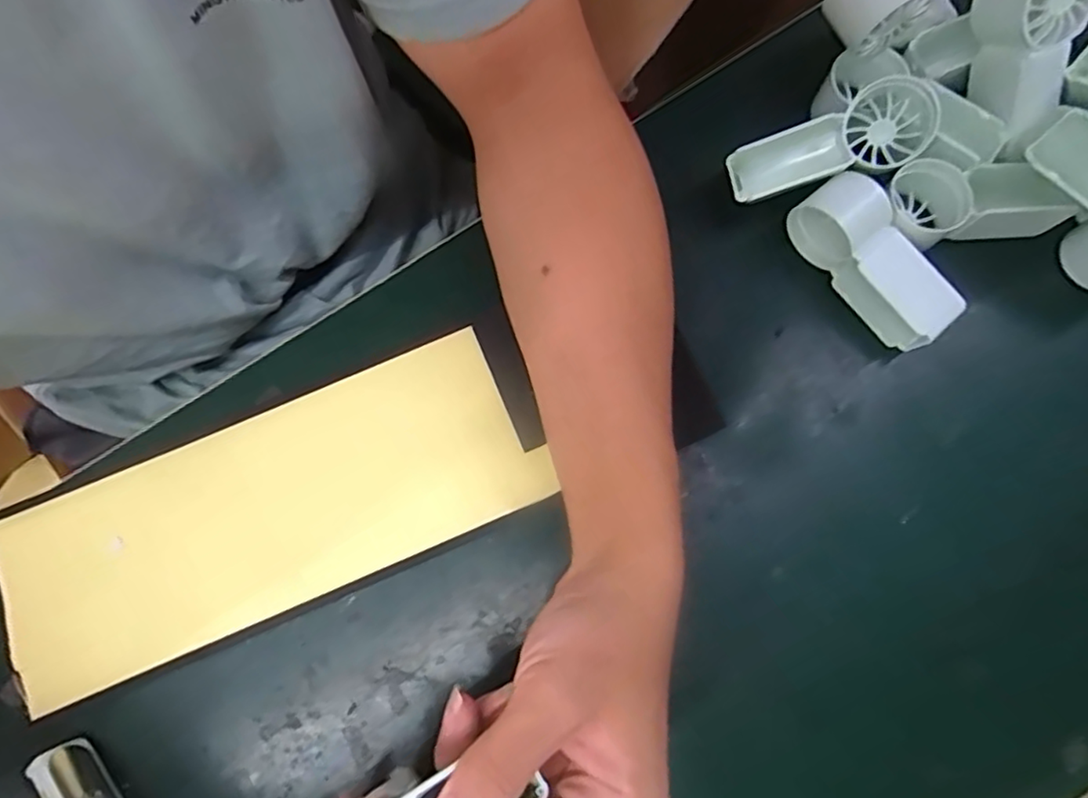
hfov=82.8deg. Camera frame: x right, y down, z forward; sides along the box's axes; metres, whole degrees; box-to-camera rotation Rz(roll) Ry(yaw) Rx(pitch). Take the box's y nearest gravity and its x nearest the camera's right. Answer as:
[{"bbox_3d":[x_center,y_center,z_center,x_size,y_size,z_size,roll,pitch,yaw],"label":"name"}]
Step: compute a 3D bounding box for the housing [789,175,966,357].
[{"bbox_3d":[0.171,-0.070,0.323,0.032,0.040,0.093,-35,79,-6],"label":"housing"}]

